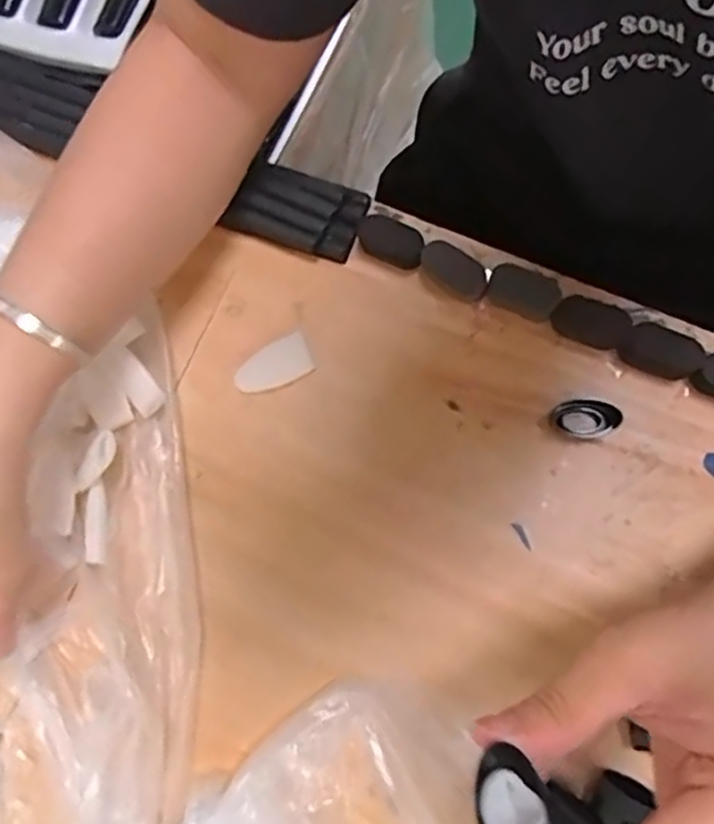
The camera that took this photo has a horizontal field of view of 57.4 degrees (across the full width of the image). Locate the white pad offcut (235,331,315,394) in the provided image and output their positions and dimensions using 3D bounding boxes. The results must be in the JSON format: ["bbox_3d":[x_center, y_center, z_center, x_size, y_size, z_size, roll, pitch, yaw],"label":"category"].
[{"bbox_3d":[-0.047,-0.026,0.356,0.042,0.005,0.025,-23,78,2],"label":"white pad offcut"}]

